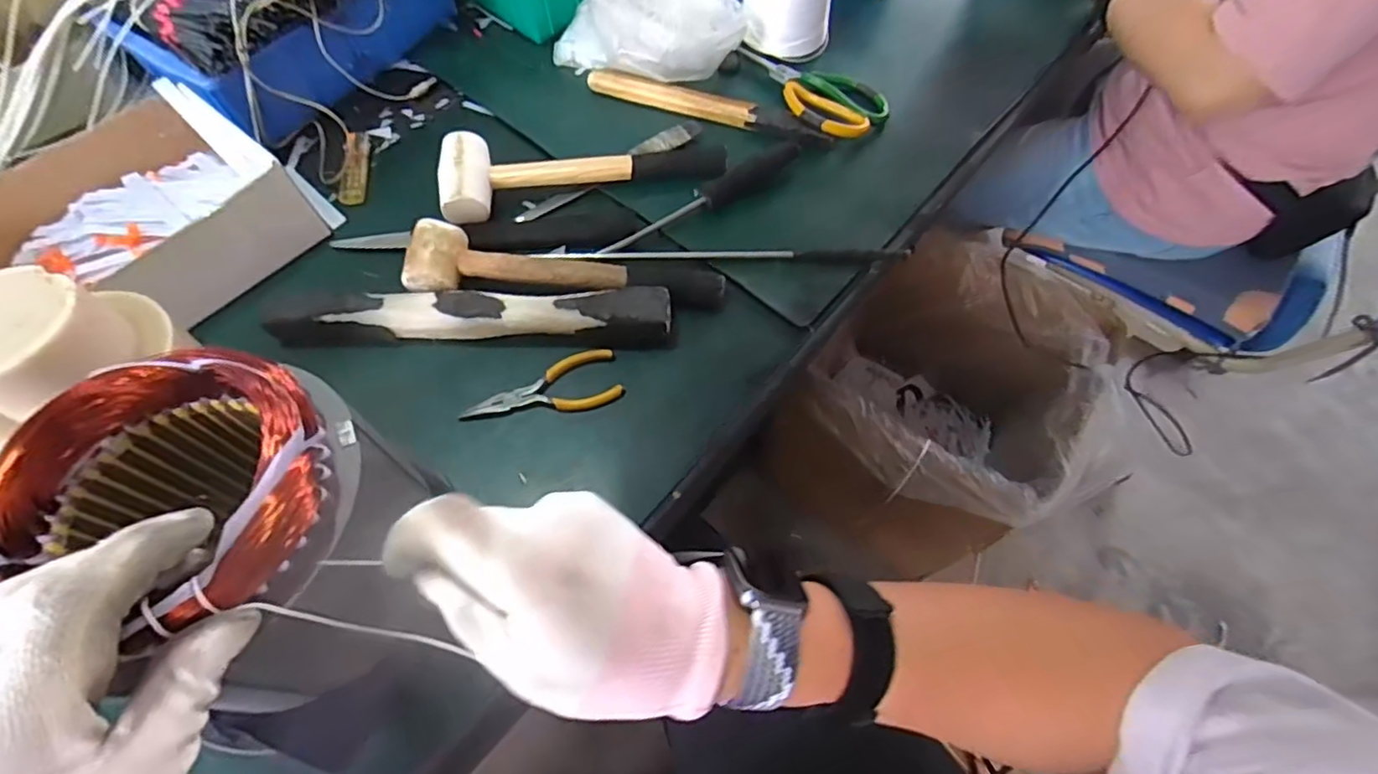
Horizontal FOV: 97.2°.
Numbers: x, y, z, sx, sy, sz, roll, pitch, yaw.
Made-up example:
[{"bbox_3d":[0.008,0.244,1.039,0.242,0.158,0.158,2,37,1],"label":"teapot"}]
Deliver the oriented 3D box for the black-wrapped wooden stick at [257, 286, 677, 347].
[{"bbox_3d":[-0.170,-0.056,0.484,0.308,0.030,0.045,0,62,0],"label":"black-wrapped wooden stick"}]

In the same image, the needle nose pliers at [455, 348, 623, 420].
[{"bbox_3d":[-0.113,0.004,0.468,0.119,0.005,0.047,-16,63,-9],"label":"needle nose pliers"}]

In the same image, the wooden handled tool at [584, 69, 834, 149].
[{"bbox_3d":[0.017,-0.284,0.611,0.256,0.017,0.028,21,64,10],"label":"wooden handled tool"}]

